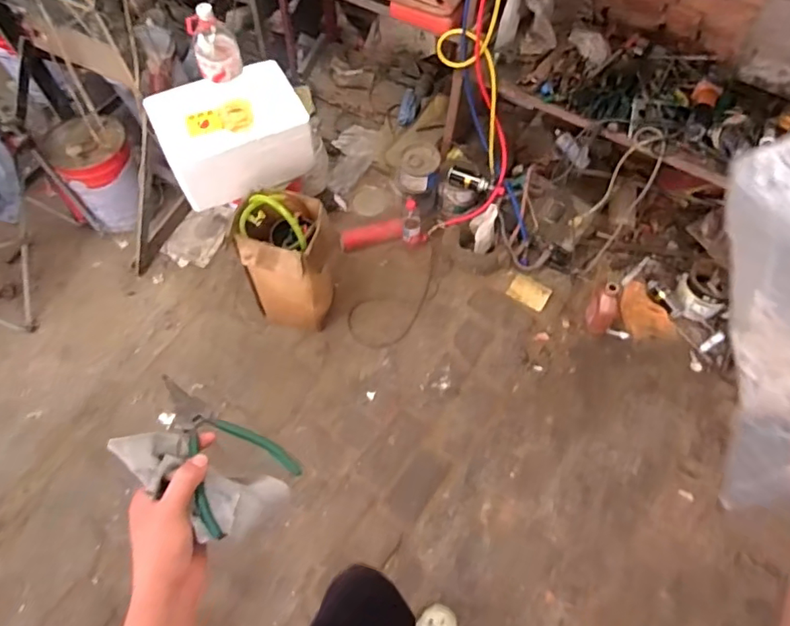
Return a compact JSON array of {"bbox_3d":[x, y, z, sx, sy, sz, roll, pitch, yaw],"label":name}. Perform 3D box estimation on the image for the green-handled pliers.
[{"bbox_3d":[-0.167,0.118,0.490,0.089,0.019,0.152,-36,68,-17],"label":"green-handled pliers"}]

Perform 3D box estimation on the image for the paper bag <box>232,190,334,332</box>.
[{"bbox_3d":[-0.330,-0.165,1.658,0.257,0.484,0.245,11,63,6],"label":"paper bag"}]

